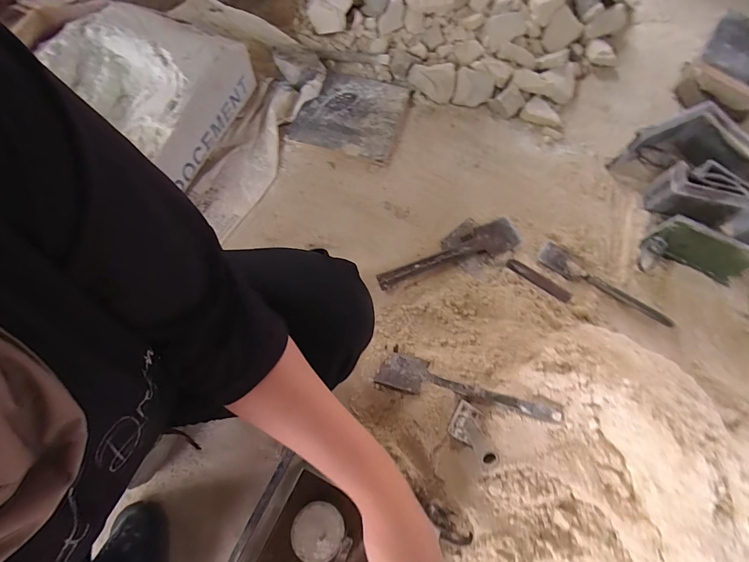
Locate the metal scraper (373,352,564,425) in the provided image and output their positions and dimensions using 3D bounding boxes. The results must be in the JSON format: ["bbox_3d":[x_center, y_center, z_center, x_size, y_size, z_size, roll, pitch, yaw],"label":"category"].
[{"bbox_3d":[0.160,0.190,0.659,0.321,0.022,0.066,8,69,20],"label":"metal scraper"}]

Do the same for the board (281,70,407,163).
[{"bbox_3d":[-0.067,-0.421,0.919,0.263,0.030,0.237,14,70,2],"label":"board"}]

